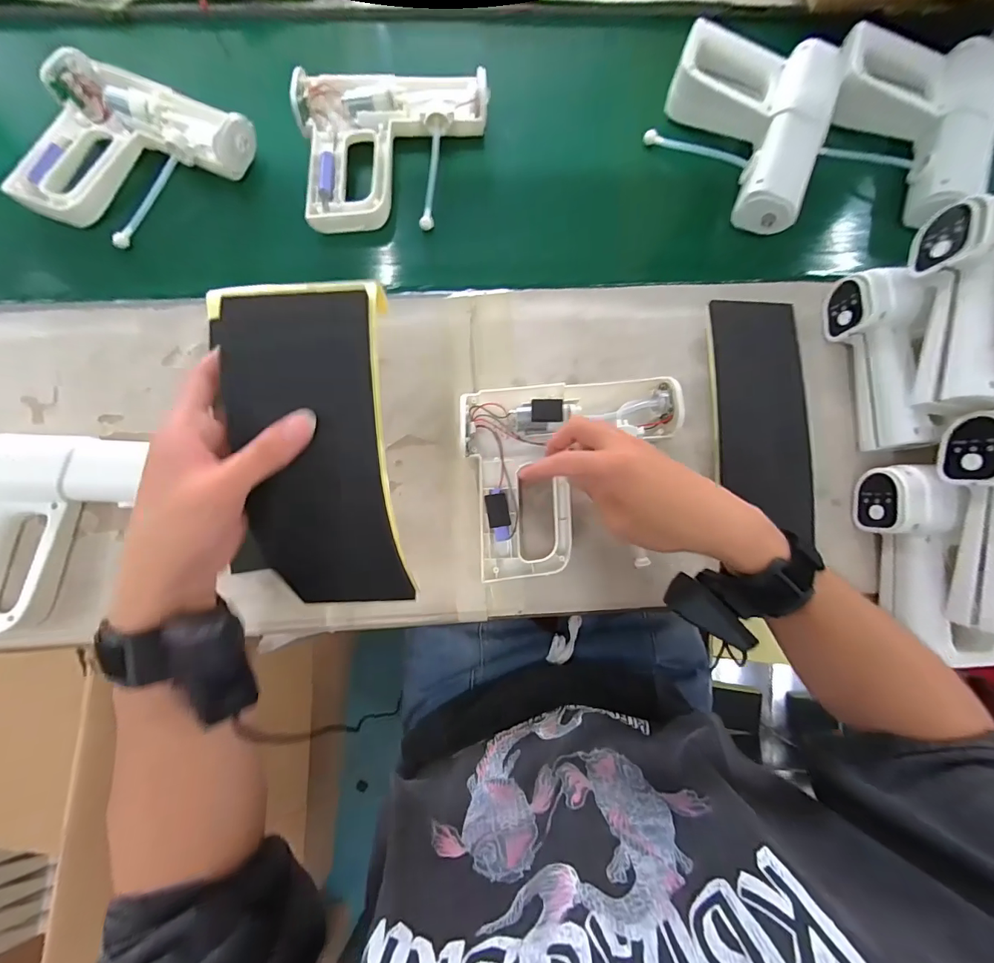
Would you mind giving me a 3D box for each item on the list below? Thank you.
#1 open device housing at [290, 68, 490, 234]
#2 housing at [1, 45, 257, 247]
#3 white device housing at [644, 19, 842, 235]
[{"bbox_3d":[-0.115,-0.381,0.490,0.206,0.040,0.188,-2,79,-2],"label":"open device housing"},{"bbox_3d":[-0.407,-0.361,0.475,0.208,0.036,0.201,29,81,3],"label":"housing"},{"bbox_3d":[0.281,-0.411,0.498,0.181,0.053,0.199,25,79,3],"label":"white device housing"}]

